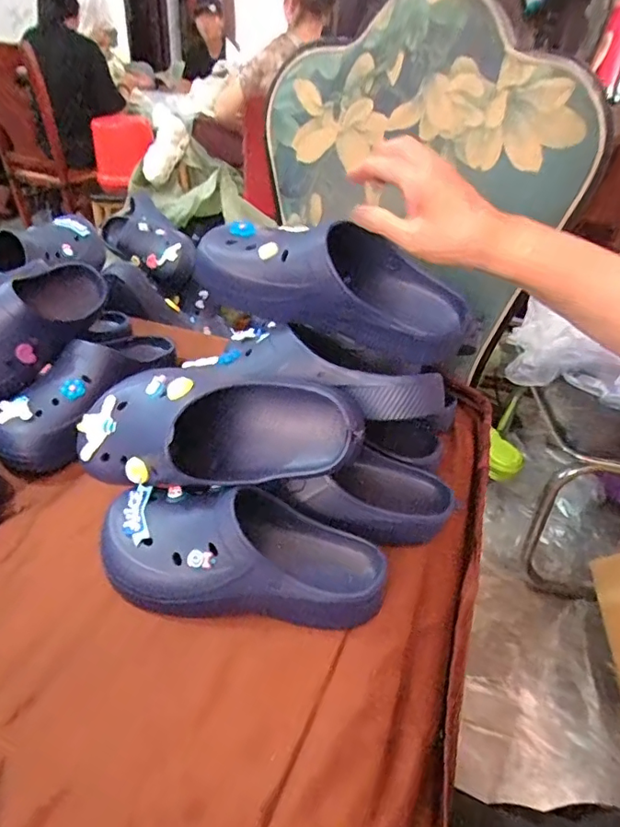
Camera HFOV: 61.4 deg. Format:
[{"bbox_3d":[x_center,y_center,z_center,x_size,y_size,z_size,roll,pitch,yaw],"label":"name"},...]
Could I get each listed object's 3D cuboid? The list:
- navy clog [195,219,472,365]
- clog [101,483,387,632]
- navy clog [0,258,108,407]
[{"bbox_3d":[0.020,-0.124,0.504,0.266,0.092,0.090,15,37,13],"label":"navy clog"},{"bbox_3d":[-0.058,0.118,0.468,0.254,0.081,0.109,6,36,2],"label":"clog"},{"bbox_3d":[-0.342,-0.110,0.630,0.080,0.107,0.255,21,52,20],"label":"navy clog"}]

